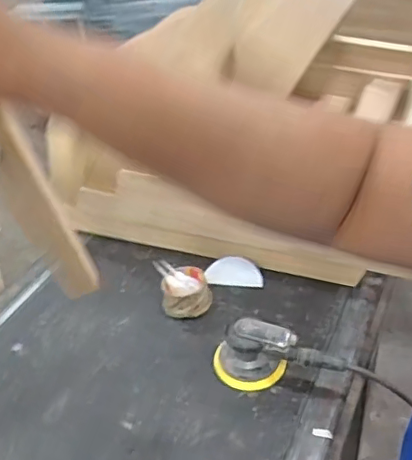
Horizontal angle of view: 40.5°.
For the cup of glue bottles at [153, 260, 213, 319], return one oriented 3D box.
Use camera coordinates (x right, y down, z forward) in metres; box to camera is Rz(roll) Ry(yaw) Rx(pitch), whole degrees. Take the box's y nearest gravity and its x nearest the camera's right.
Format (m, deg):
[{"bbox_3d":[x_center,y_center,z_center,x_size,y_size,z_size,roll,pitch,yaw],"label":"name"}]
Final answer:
[{"bbox_3d":[-0.041,0.112,1.067,0.097,0.064,0.097,-5,38,4],"label":"cup of glue bottles"}]

